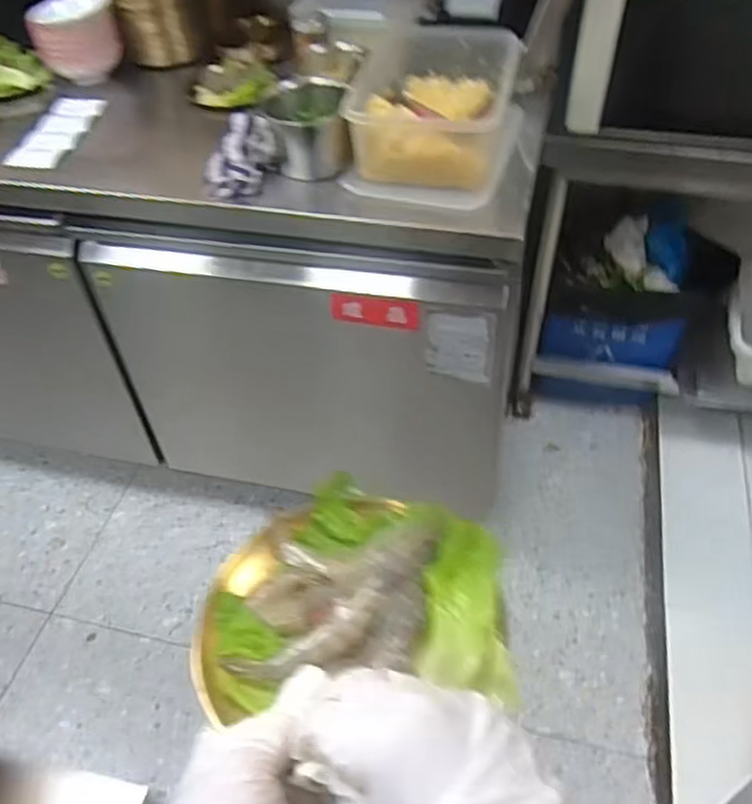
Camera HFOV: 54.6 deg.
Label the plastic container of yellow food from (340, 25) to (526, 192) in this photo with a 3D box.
[{"bbox_3d":[0.090,-0.460,1.118,0.232,0.099,0.348,9,48,12],"label":"plastic container of yellow food"}]

